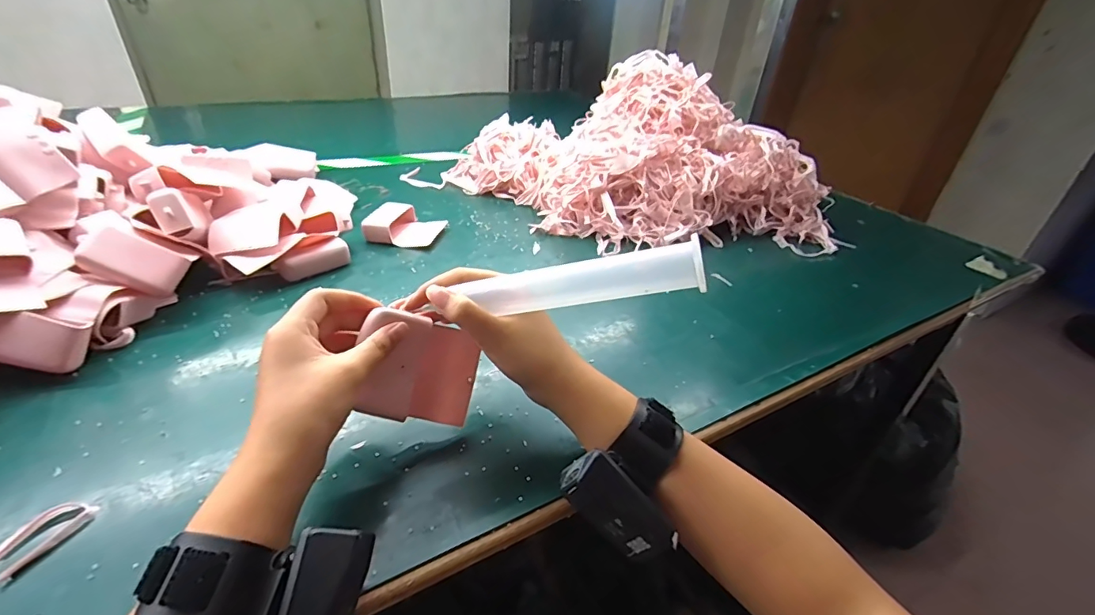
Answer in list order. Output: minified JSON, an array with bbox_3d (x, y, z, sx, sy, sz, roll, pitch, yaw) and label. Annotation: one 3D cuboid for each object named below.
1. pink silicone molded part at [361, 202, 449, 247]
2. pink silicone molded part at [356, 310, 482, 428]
[{"bbox_3d":[-0.180,-0.108,0.618,0.082,0.030,0.078,8,35,5],"label":"pink silicone molded part"},{"bbox_3d":[-0.091,0.043,0.341,0.086,0.070,0.013,18,-10,-41],"label":"pink silicone molded part"}]

